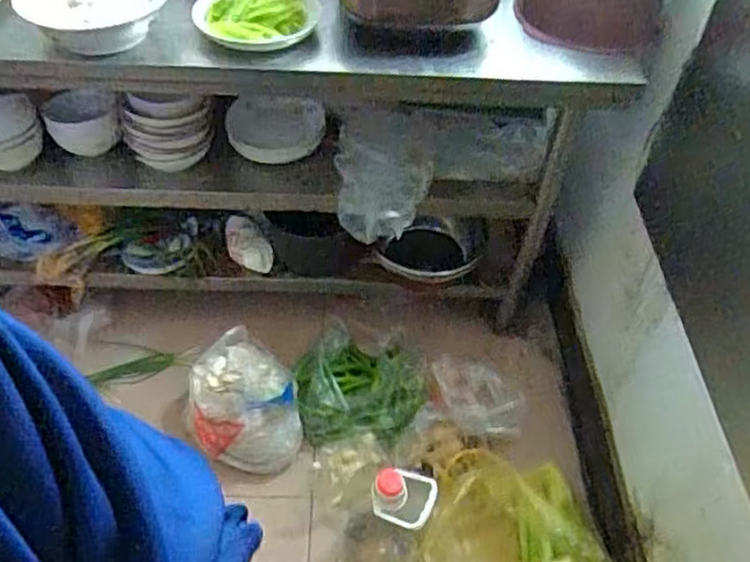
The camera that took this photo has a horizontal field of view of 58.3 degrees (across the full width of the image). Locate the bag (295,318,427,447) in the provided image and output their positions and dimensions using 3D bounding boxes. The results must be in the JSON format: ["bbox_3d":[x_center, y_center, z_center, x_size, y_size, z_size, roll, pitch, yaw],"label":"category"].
[{"bbox_3d":[-0.032,0.227,1.538,0.287,0.113,0.306,1,50,-3],"label":"bag"}]

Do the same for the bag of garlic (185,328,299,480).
[{"bbox_3d":[-0.281,0.258,1.439,0.213,0.148,0.267,-10,51,-11],"label":"bag of garlic"}]

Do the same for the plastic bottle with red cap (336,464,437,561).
[{"bbox_3d":[0.011,0.448,1.259,0.161,0.410,0.175,1,50,-2],"label":"plastic bottle with red cap"}]

